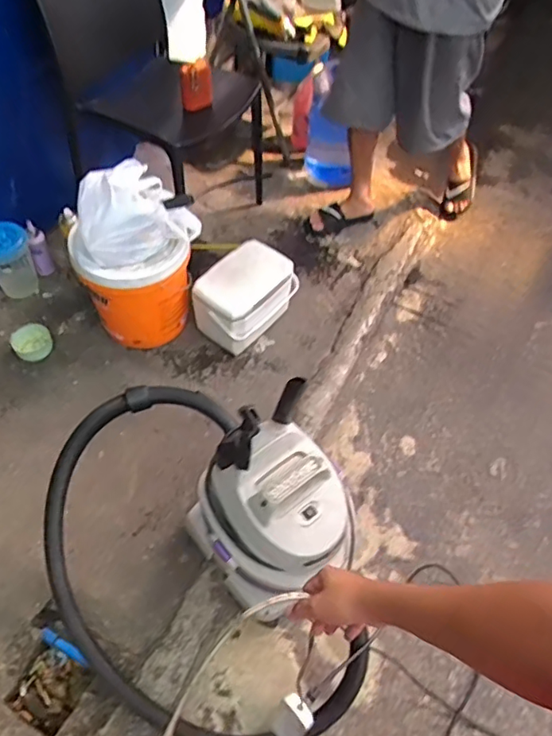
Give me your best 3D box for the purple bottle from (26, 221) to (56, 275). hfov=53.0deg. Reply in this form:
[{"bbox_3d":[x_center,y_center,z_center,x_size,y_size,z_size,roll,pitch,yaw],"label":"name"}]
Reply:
[{"bbox_3d":[-0.735,-0.371,1.724,0.055,0.177,0.061,-18,57,-16],"label":"purple bottle"}]

